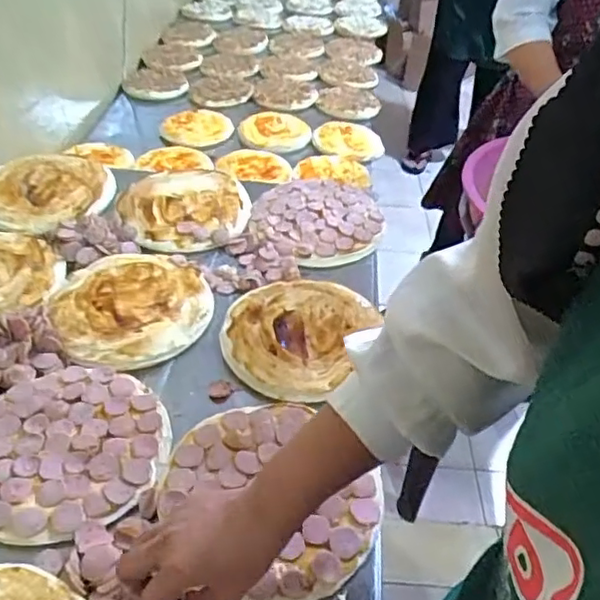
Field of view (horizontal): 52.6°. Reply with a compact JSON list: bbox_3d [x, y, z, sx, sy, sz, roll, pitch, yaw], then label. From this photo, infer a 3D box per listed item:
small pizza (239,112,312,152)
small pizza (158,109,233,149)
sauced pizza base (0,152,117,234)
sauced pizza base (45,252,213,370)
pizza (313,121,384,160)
[{"bbox_3d":[-0.053,-0.357,1.276,0.146,0.024,0.168,1,38,-13],"label":"small pizza"},{"bbox_3d":[-0.222,-0.367,1.295,0.148,0.024,0.151,2,40,-2],"label":"small pizza"},{"bbox_3d":[-0.388,-0.173,0.928,0.194,0.016,0.178,2,40,-2],"label":"sauced pizza base"},{"bbox_3d":[-0.209,0.002,0.753,0.188,0.021,0.198,2,40,-2],"label":"sauced pizza base"},{"bbox_3d":[0.110,-0.338,1.289,0.165,0.028,0.119,-24,65,-36],"label":"pizza"}]

